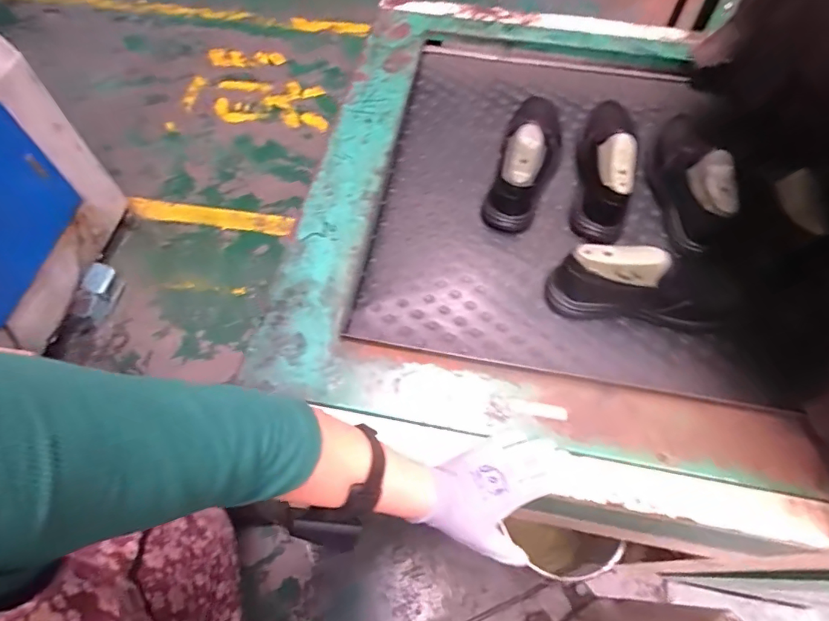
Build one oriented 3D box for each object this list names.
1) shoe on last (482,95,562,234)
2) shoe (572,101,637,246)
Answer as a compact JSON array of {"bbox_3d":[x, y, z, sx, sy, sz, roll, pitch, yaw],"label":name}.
[{"bbox_3d":[0.195,-0.264,0.790,0.096,0.103,0.272,18,62,8],"label":"shoe on last"},{"bbox_3d":[0.318,-0.261,0.789,0.092,0.115,0.281,13,61,5],"label":"shoe"}]

